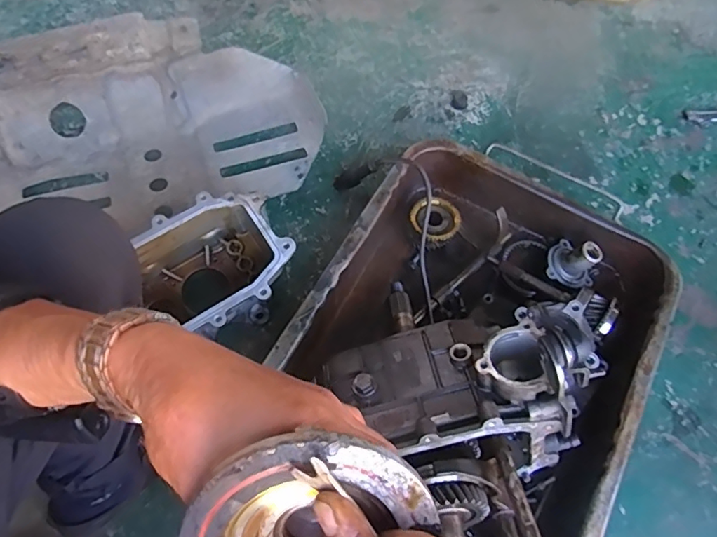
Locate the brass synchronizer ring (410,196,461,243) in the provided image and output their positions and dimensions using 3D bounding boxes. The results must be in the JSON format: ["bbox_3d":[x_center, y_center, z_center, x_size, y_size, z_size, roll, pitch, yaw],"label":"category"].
[{"bbox_3d":[0.120,-0.079,0.786,0.068,0.015,0.080,-47,58,11],"label":"brass synchronizer ring"}]

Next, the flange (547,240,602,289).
[{"bbox_3d":[0.329,-0.009,0.761,0.074,0.046,0.068,1,66,-3],"label":"flange"}]

